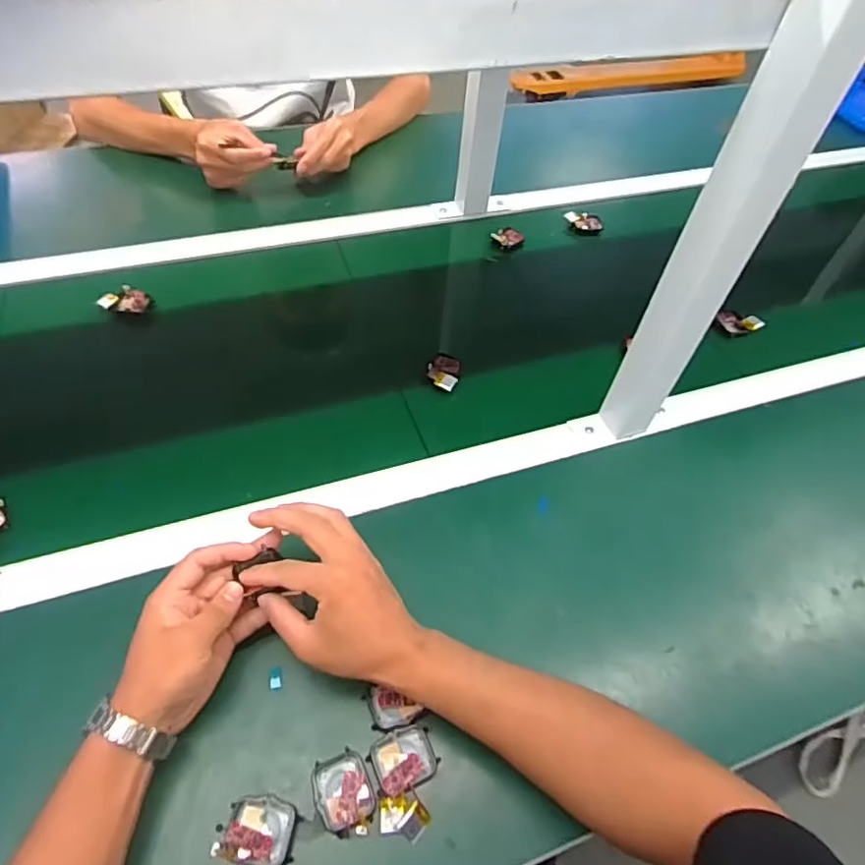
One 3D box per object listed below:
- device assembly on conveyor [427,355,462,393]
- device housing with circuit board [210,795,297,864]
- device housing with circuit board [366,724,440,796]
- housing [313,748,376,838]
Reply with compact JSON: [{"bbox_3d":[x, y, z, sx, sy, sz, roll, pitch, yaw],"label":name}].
[{"bbox_3d":[0.013,-0.070,0.668,0.037,0.013,0.053,12,53,4],"label":"device assembly on conveyor"},{"bbox_3d":[-0.121,0.273,0.398,0.049,0.016,0.040,5,52,-1],"label":"device housing with circuit board"},{"bbox_3d":[-0.021,0.241,0.429,0.047,0.011,0.040,-17,56,-17],"label":"device housing with circuit board"},{"bbox_3d":[-0.063,0.258,0.415,0.038,0.010,0.052,-19,57,-18],"label":"housing"}]

